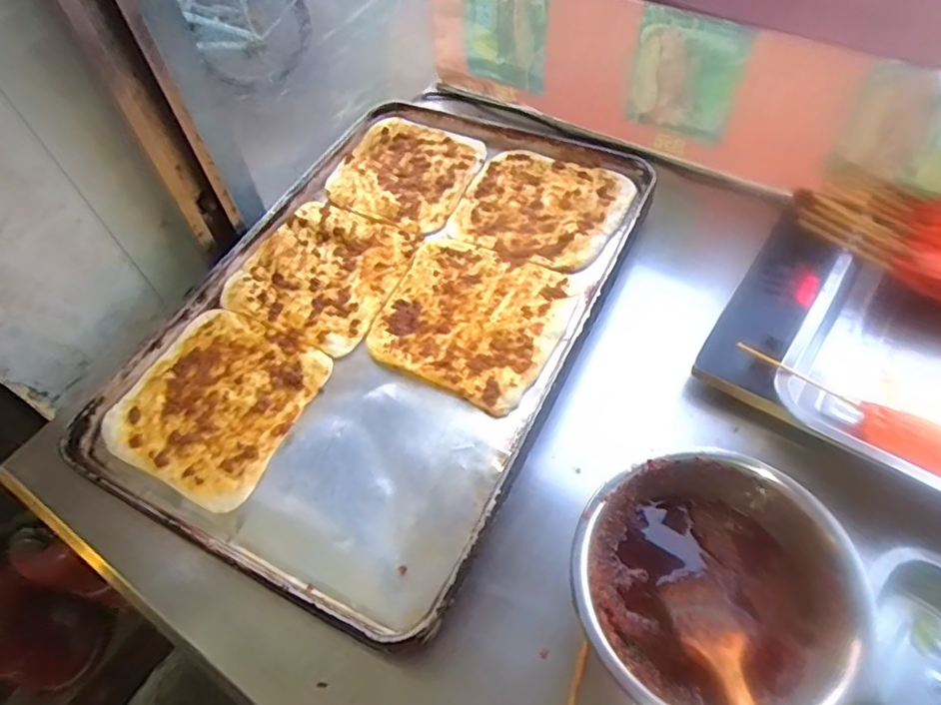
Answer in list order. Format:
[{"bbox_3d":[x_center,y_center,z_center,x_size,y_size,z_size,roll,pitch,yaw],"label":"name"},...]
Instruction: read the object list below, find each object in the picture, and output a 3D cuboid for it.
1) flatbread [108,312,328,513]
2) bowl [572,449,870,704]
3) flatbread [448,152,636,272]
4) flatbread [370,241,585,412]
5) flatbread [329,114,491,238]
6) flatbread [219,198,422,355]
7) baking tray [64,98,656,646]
[{"bbox_3d":[-0.251,0.045,0.601,0.177,0.014,0.184,19,61,16],"label":"flatbread"},{"bbox_3d":[0.181,0.180,0.457,0.198,0.079,0.184,-2,54,2],"label":"bowl"},{"bbox_3d":[0.084,-0.175,0.724,0.186,0.015,0.180,23,62,18],"label":"flatbread"},{"bbox_3d":[0.002,-0.039,0.638,0.187,0.013,0.178,24,63,19],"label":"flatbread"},{"bbox_3d":[-0.081,-0.235,0.784,0.175,0.012,0.182,19,61,16],"label":"flatbread"},{"bbox_3d":[-0.165,-0.096,0.691,0.177,0.012,0.186,21,62,17],"label":"flatbread"},{"bbox_3d":[-0.084,-0.066,0.661,0.414,0.038,0.629,21,62,17],"label":"baking tray"}]

